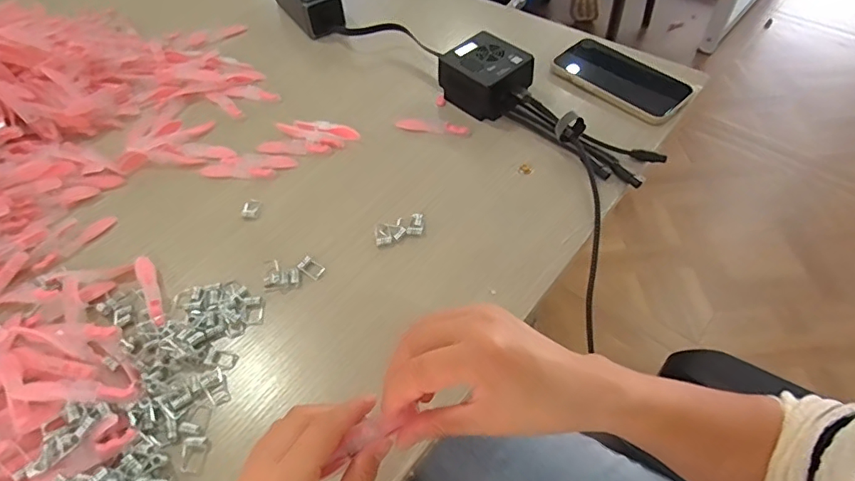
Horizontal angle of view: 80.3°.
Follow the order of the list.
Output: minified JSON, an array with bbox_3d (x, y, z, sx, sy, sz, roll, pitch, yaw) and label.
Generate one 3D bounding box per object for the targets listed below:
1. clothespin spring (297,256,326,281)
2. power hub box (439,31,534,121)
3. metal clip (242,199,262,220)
[{"bbox_3d":[-0.101,0.024,0.441,0.022,0.005,0.014,28,60,21],"label":"clothespin spring"},{"bbox_3d":[0.064,-0.177,0.543,0.069,0.047,0.085,-37,60,-22],"label":"power hub box"},{"bbox_3d":[-0.169,-0.030,0.485,0.016,0.006,0.021,4,54,3],"label":"metal clip"}]

